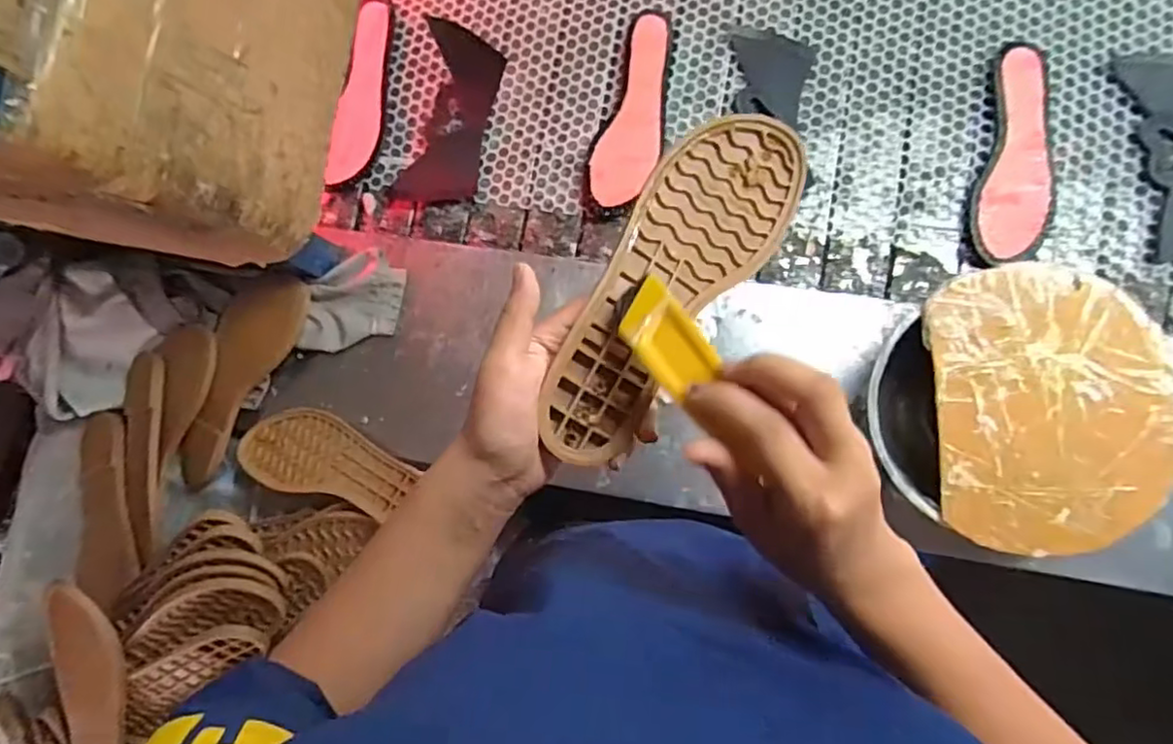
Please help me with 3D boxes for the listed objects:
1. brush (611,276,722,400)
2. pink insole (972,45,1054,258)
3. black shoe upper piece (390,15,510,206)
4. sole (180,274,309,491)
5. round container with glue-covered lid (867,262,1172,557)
[{"bbox_3d":[0.039,-0.018,0.334,0.033,0.017,0.066,-34,67,-3],"label":"brush"},{"bbox_3d":[0.451,-0.225,0.663,0.080,0.022,0.234,8,84,7],"label":"pink insole"},{"bbox_3d":[-0.156,-0.300,0.748,0.095,0.004,0.213,11,88,7],"label":"black shoe upper piece"},{"bbox_3d":[-0.384,0.004,0.695,0.079,0.015,0.239,27,86,8],"label":"sole"},{"bbox_3d":[0.386,0.033,0.575,0.240,0.064,0.241,-1,83,6],"label":"round container with glue-covered lid"}]

